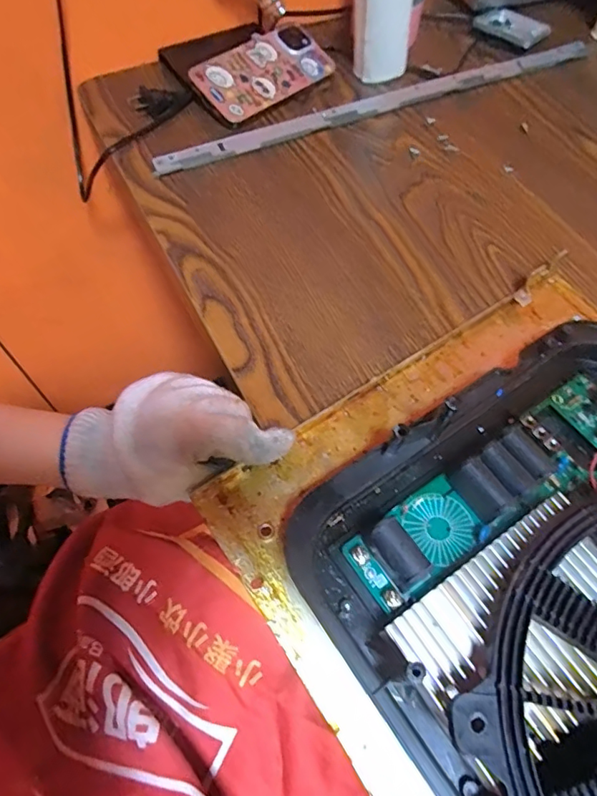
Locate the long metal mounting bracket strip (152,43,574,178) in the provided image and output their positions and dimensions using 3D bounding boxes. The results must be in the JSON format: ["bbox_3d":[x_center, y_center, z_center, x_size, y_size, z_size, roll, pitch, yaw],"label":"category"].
[{"bbox_3d":[0.088,-0.292,0.502,0.465,0.012,0.024,-22,65,-13],"label":"long metal mounting bracket strip"}]

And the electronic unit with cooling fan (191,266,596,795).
[{"bbox_3d":[0.162,0.105,0.260,0.298,0.073,0.358,-31,67,-17],"label":"electronic unit with cooling fan"}]

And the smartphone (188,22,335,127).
[{"bbox_3d":[-0.033,-0.320,0.498,0.139,0.008,0.069,-39,92,-20],"label":"smartphone"}]

